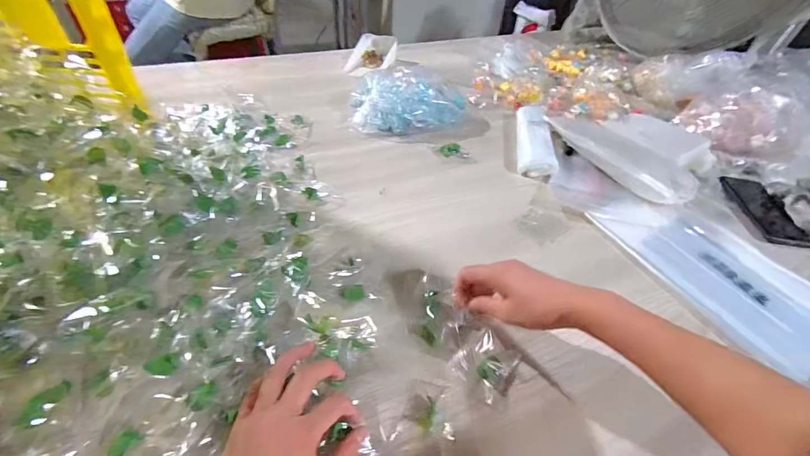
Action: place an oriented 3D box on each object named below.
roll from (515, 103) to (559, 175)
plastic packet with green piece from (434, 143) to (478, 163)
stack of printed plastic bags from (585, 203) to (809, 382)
[{"bbox_3d":[0.255,-0.181,0.741,0.069,0.043,0.224,10,44,5],"label":"roll"},{"bbox_3d":[0.096,-0.141,0.709,0.078,0.022,0.030,15,45,10],"label":"plastic packet with green piece"},{"bbox_3d":[0.435,0.051,0.523,0.187,0.019,0.290,-13,47,-18],"label":"stack of printed plastic bags"}]

